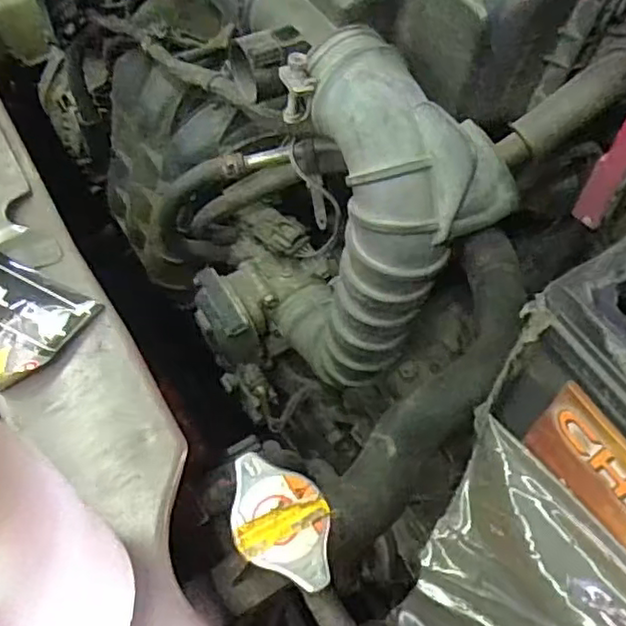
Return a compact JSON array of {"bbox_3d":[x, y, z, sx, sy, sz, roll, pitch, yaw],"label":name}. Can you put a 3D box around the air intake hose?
[{"bbox_3d":[0.038,-0.045,0.412,0.102,0.212,0.119,-29,62,-14],"label":"air intake hose"}]

